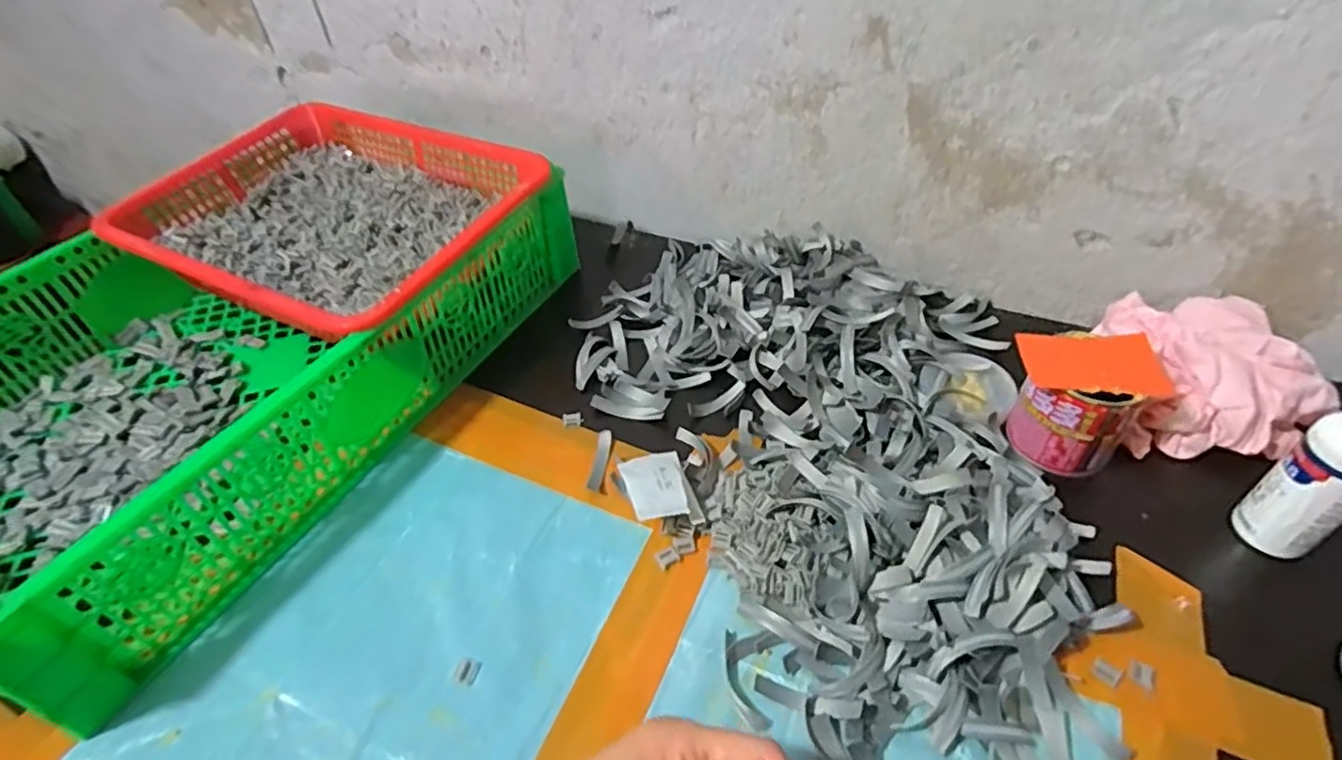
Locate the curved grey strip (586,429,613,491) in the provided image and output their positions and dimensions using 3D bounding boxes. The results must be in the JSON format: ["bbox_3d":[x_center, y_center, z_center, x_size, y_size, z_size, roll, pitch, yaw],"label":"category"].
[{"bbox_3d":[-0.048,0.056,0.470,0.010,0.007,0.050,3,44,7],"label":"curved grey strip"}]

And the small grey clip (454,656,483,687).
[{"bbox_3d":[-0.110,0.159,0.370,0.013,0.004,0.013,9,45,12],"label":"small grey clip"}]

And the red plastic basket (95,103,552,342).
[{"bbox_3d":[-0.267,-0.133,0.568,0.300,0.075,0.241,21,49,23],"label":"red plastic basket"}]

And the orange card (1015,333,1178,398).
[{"bbox_3d":[0.264,-0.011,0.425,0.081,0.004,0.049,2,48,7],"label":"orange card"}]

